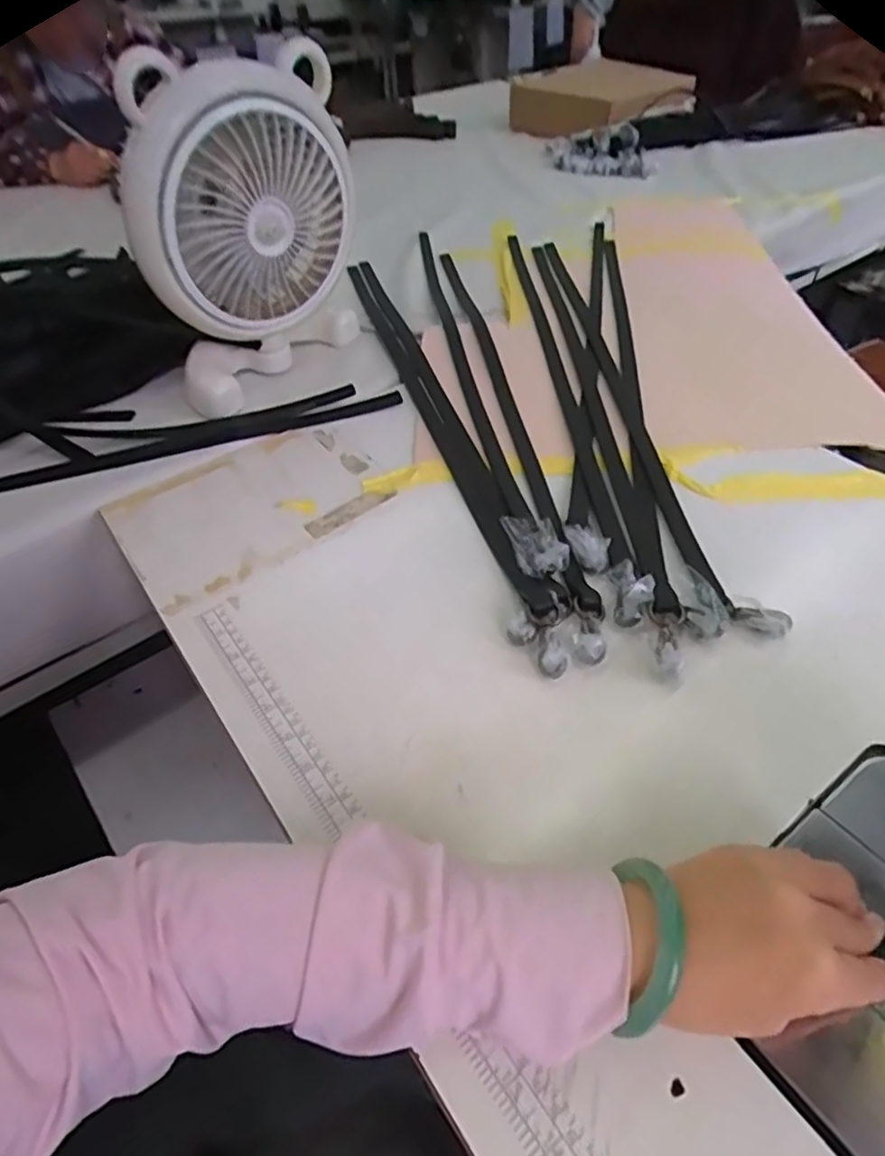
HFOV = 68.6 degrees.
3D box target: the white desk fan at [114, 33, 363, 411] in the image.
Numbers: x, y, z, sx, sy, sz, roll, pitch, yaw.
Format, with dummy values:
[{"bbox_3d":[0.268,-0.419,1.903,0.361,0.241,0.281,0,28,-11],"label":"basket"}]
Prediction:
[{"bbox_3d":[-0.185,-0.317,0.607,0.081,0.255,0.214,27,53,27],"label":"white desk fan"}]

